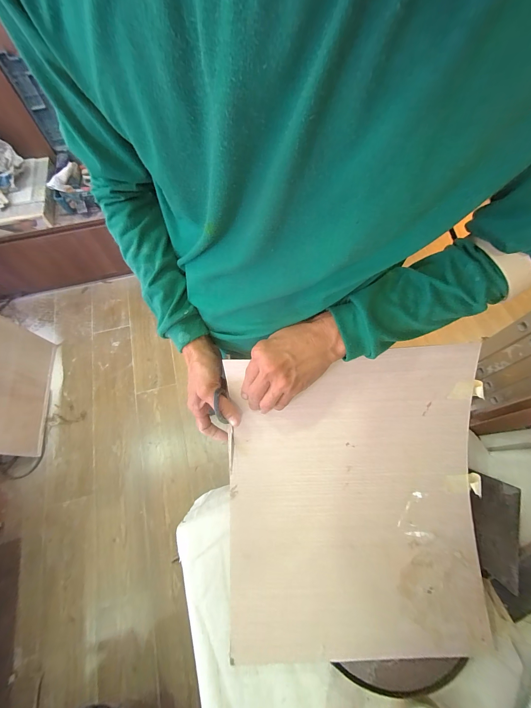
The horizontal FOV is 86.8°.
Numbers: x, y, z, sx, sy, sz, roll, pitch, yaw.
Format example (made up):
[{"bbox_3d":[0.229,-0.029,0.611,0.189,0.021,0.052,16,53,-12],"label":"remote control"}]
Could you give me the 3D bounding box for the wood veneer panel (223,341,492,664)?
[{"bbox_3d":[0.110,0.189,0.362,0.329,0.078,0.381,-3,82,3],"label":"wood veneer panel"}]

